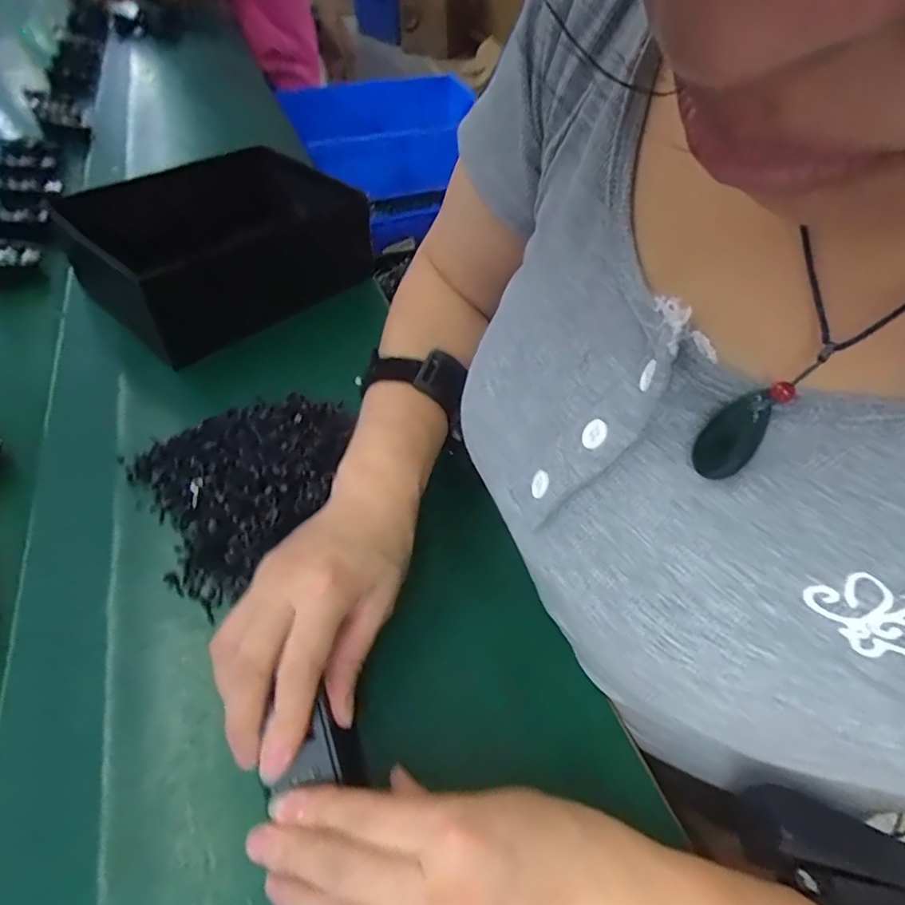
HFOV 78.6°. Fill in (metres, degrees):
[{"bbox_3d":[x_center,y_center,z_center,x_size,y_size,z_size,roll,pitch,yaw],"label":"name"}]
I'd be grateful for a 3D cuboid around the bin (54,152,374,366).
[{"bbox_3d":[-0.218,-0.204,0.531,0.171,0.092,0.227,31,54,26],"label":"bin"}]

